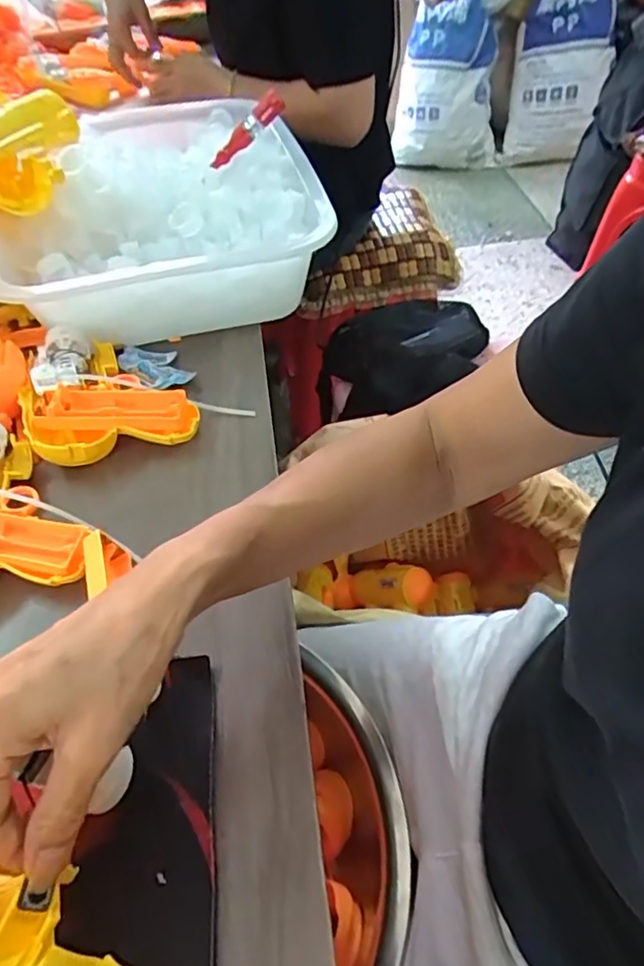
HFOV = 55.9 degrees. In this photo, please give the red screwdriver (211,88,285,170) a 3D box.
[{"bbox_3d":[-0.072,-0.337,0.584,0.092,0.021,0.022,-27,38,35],"label":"red screwdriver"}]

